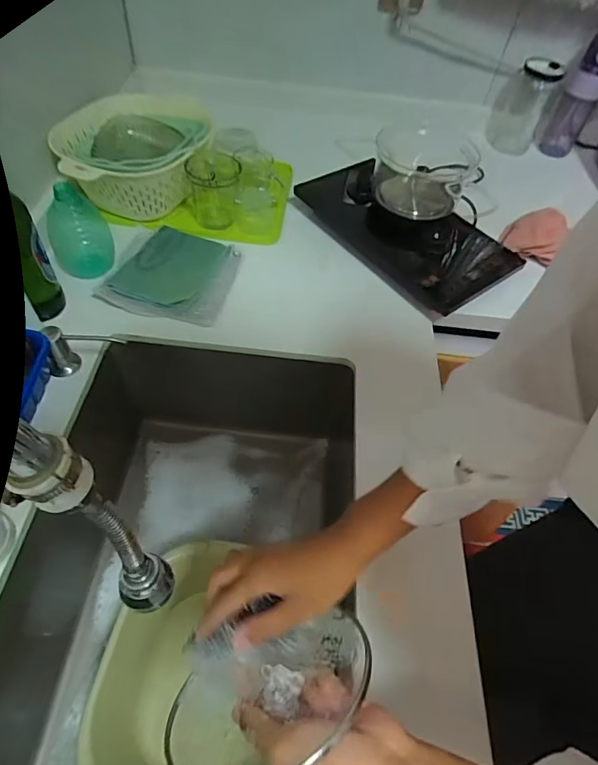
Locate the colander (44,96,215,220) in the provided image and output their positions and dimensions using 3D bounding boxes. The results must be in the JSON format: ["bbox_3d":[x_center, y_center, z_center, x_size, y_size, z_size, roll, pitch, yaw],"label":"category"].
[{"bbox_3d":[-0.278,-0.381,0.774,0.226,0.113,0.245,-11,55,-13],"label":"colander"}]

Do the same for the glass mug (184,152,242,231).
[{"bbox_3d":[-0.141,-0.321,0.756,0.081,0.097,0.083,-14,56,-16],"label":"glass mug"}]

